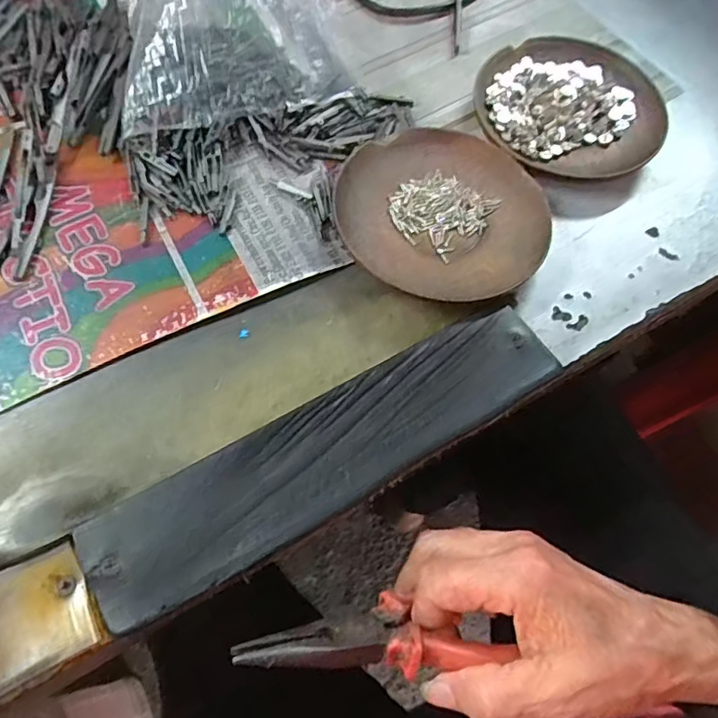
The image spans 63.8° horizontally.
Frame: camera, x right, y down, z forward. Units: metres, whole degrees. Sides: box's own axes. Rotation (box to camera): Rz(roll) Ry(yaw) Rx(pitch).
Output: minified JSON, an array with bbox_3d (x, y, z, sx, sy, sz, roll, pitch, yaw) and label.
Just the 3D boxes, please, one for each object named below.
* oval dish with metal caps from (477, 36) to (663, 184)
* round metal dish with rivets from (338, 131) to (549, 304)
[{"bbox_3d":[0.129,-0.155,0.357,0.110,0.015,0.106,-3,65,-3],"label":"oval dish with metal caps"},{"bbox_3d":[0.045,-0.080,0.314,0.113,0.018,0.105,1,64,-1],"label":"round metal dish with rivets"}]

